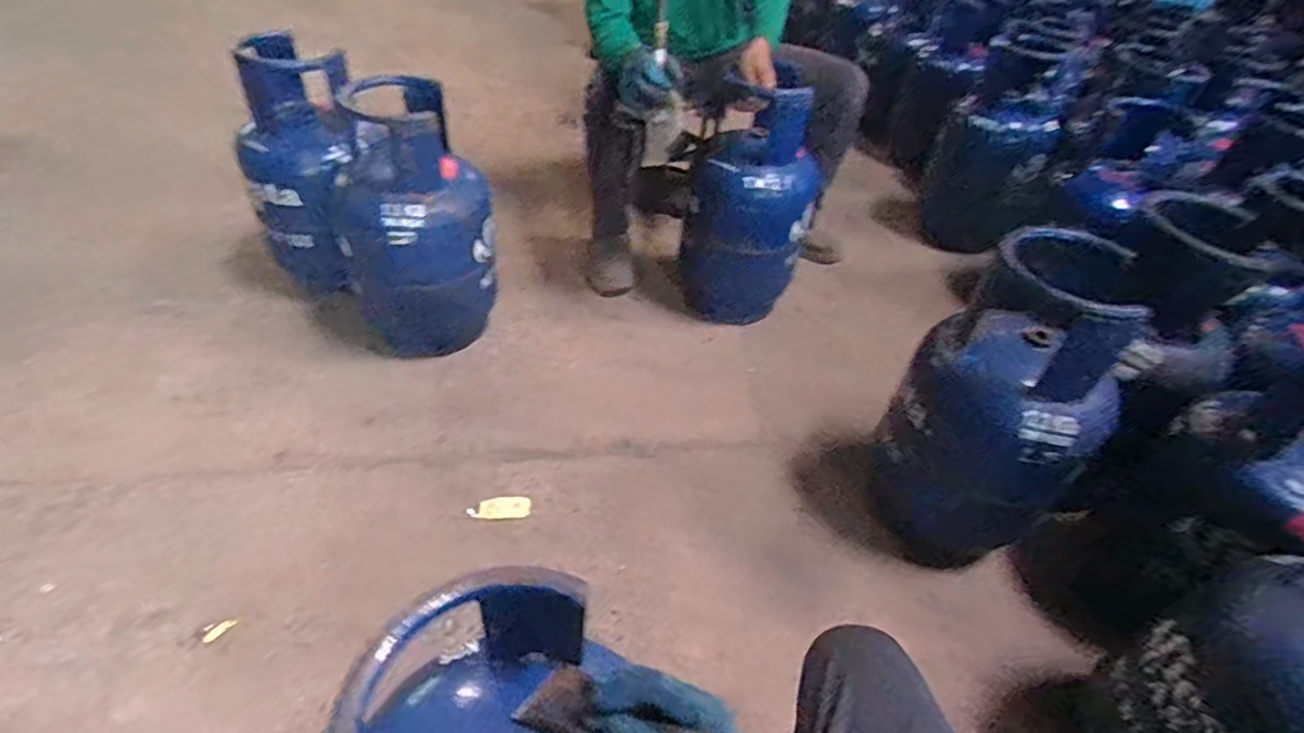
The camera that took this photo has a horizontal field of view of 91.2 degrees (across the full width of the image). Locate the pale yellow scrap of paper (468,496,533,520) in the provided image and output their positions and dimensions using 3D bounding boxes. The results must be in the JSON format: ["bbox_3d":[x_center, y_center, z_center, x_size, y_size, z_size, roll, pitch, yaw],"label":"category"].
[{"bbox_3d":[-0.278,0.257,1.168,0.111,0.009,0.042,0,43,-8],"label":"pale yellow scrap of paper"}]

